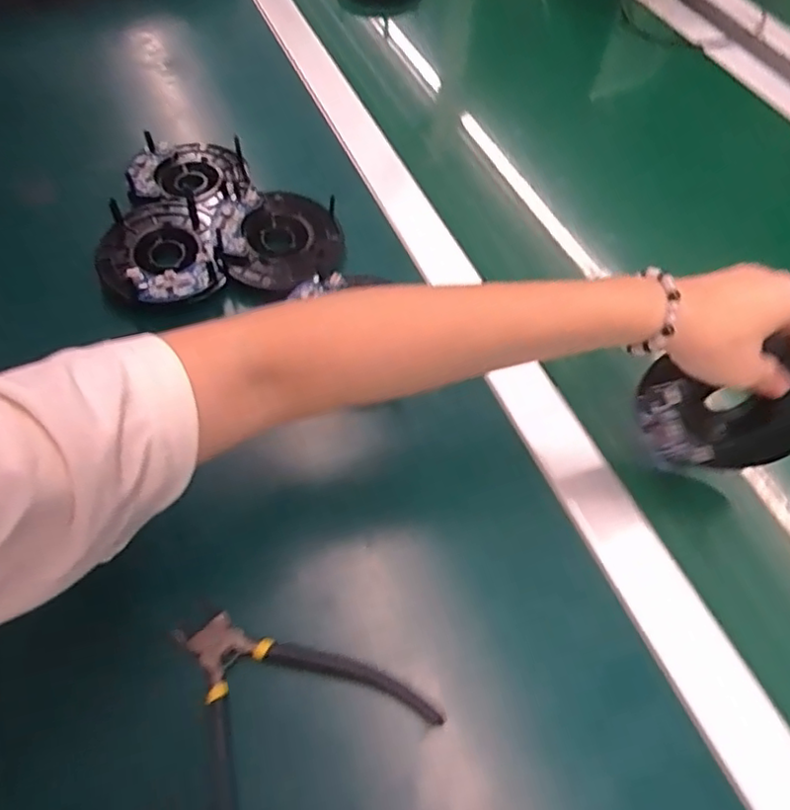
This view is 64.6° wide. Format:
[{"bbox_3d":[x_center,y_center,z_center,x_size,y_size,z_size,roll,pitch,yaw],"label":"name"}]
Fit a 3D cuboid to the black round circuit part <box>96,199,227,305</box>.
[{"bbox_3d":[-0.184,-0.117,0.479,0.082,0.022,0.103,-21,61,-15],"label":"black round circuit part"}]

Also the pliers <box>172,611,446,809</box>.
[{"bbox_3d":[-0.067,0.165,0.325,0.132,0.016,0.119,37,64,20],"label":"pliers"}]

